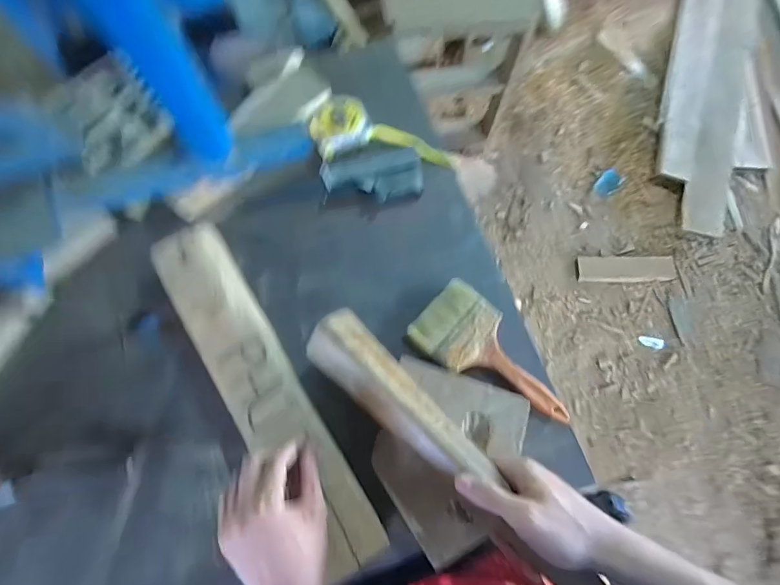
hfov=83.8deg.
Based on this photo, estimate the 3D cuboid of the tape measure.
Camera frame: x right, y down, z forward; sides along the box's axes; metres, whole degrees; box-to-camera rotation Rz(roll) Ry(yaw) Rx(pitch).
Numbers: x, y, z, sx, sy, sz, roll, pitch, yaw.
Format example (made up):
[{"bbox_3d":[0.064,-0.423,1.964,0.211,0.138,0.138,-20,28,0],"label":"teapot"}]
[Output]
[{"bbox_3d":[-0.008,-0.206,0.565,0.186,0.035,0.076,4,71,2],"label":"tape measure"}]

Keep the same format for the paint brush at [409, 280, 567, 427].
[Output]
[{"bbox_3d":[0.115,0.073,0.483,0.187,0.012,0.090,42,76,13],"label":"paint brush"}]

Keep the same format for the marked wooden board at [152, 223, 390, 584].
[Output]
[{"bbox_3d":[-0.136,0.095,0.457,0.074,0.033,0.394,-30,74,-9],"label":"marked wooden board"}]

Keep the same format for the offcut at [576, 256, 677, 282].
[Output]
[{"bbox_3d":[0.730,-0.073,1.344,0.301,0.020,0.085,-1,71,0],"label":"offcut"}]

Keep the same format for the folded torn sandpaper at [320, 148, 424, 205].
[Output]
[{"bbox_3d":[-0.021,-0.147,0.551,0.126,0.018,0.068,-13,72,-4],"label":"folded torn sandpaper"}]

